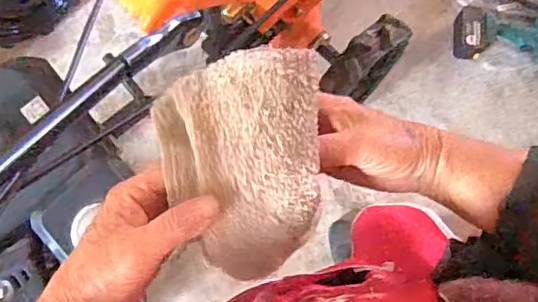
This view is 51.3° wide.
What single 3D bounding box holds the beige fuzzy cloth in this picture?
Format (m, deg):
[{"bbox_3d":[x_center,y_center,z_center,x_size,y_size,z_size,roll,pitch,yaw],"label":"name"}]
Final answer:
[{"bbox_3d":[-0.023,0.010,0.375,0.109,0.067,0.139,-1,80,0],"label":"beige fuzzy cloth"}]

